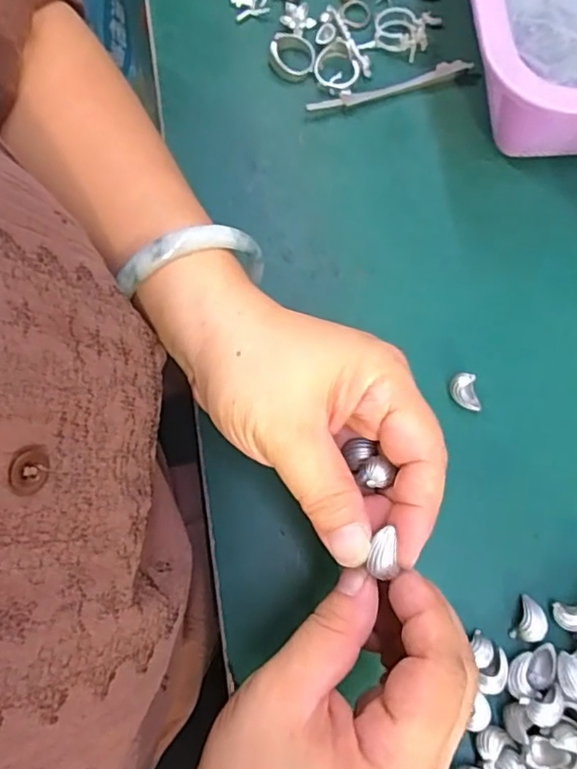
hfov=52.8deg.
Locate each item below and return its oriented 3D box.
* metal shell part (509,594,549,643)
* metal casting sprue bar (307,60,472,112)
[{"bbox_3d":[0.113,0.110,0.269,0.013,0.007,0.019,25,78,6],"label":"metal shell part"},{"bbox_3d":[0.059,-0.173,0.339,0.099,0.007,0.008,-17,77,-4],"label":"metal casting sprue bar"}]

